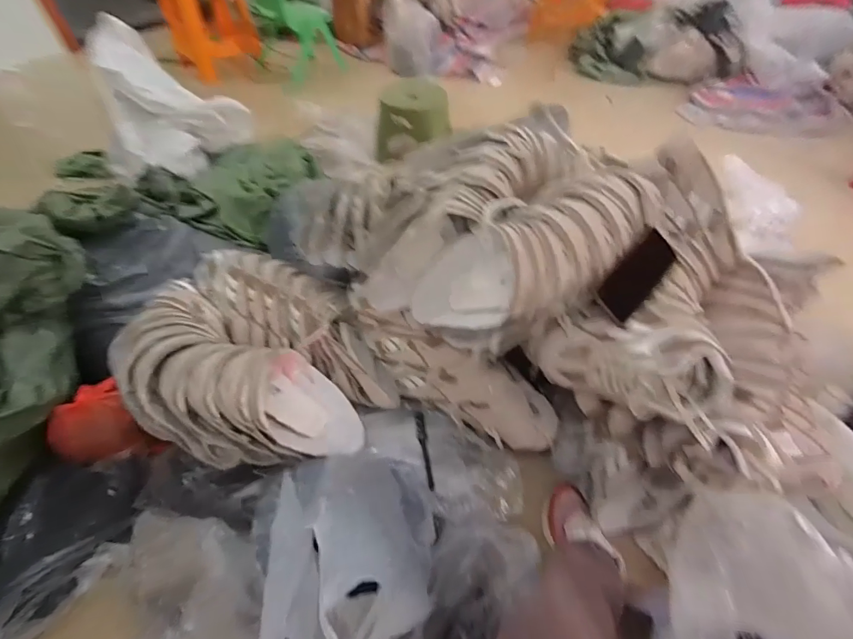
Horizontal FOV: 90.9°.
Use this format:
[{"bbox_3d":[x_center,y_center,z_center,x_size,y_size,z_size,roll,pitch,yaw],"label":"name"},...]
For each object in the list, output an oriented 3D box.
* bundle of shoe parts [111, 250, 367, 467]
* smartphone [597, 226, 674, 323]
[{"bbox_3d":[-0.336,0.060,0.795,0.382,0.162,0.426,-9,51,-6],"label":"bundle of shoe parts"},{"bbox_3d":[0.318,-0.068,0.626,0.162,0.007,0.074,-46,106,-18],"label":"smartphone"}]

